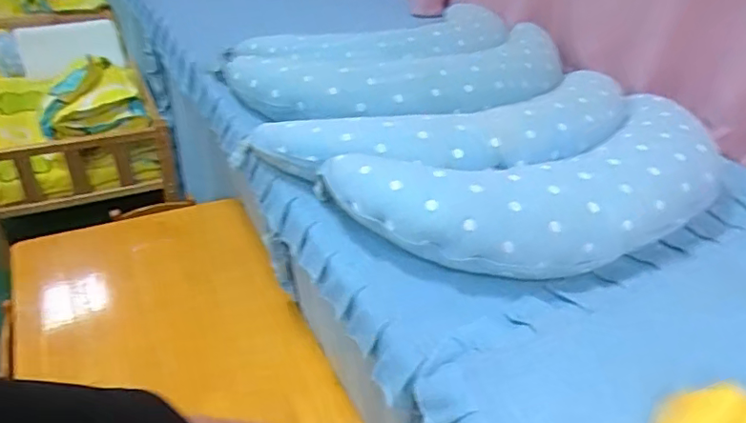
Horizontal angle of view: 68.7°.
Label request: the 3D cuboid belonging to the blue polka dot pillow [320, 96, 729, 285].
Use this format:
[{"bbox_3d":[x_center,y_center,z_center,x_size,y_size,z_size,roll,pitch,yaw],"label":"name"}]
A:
[{"bbox_3d":[0.360,-0.052,1.038,0.844,0.127,0.331,-7,39,-19],"label":"blue polka dot pillow"}]

